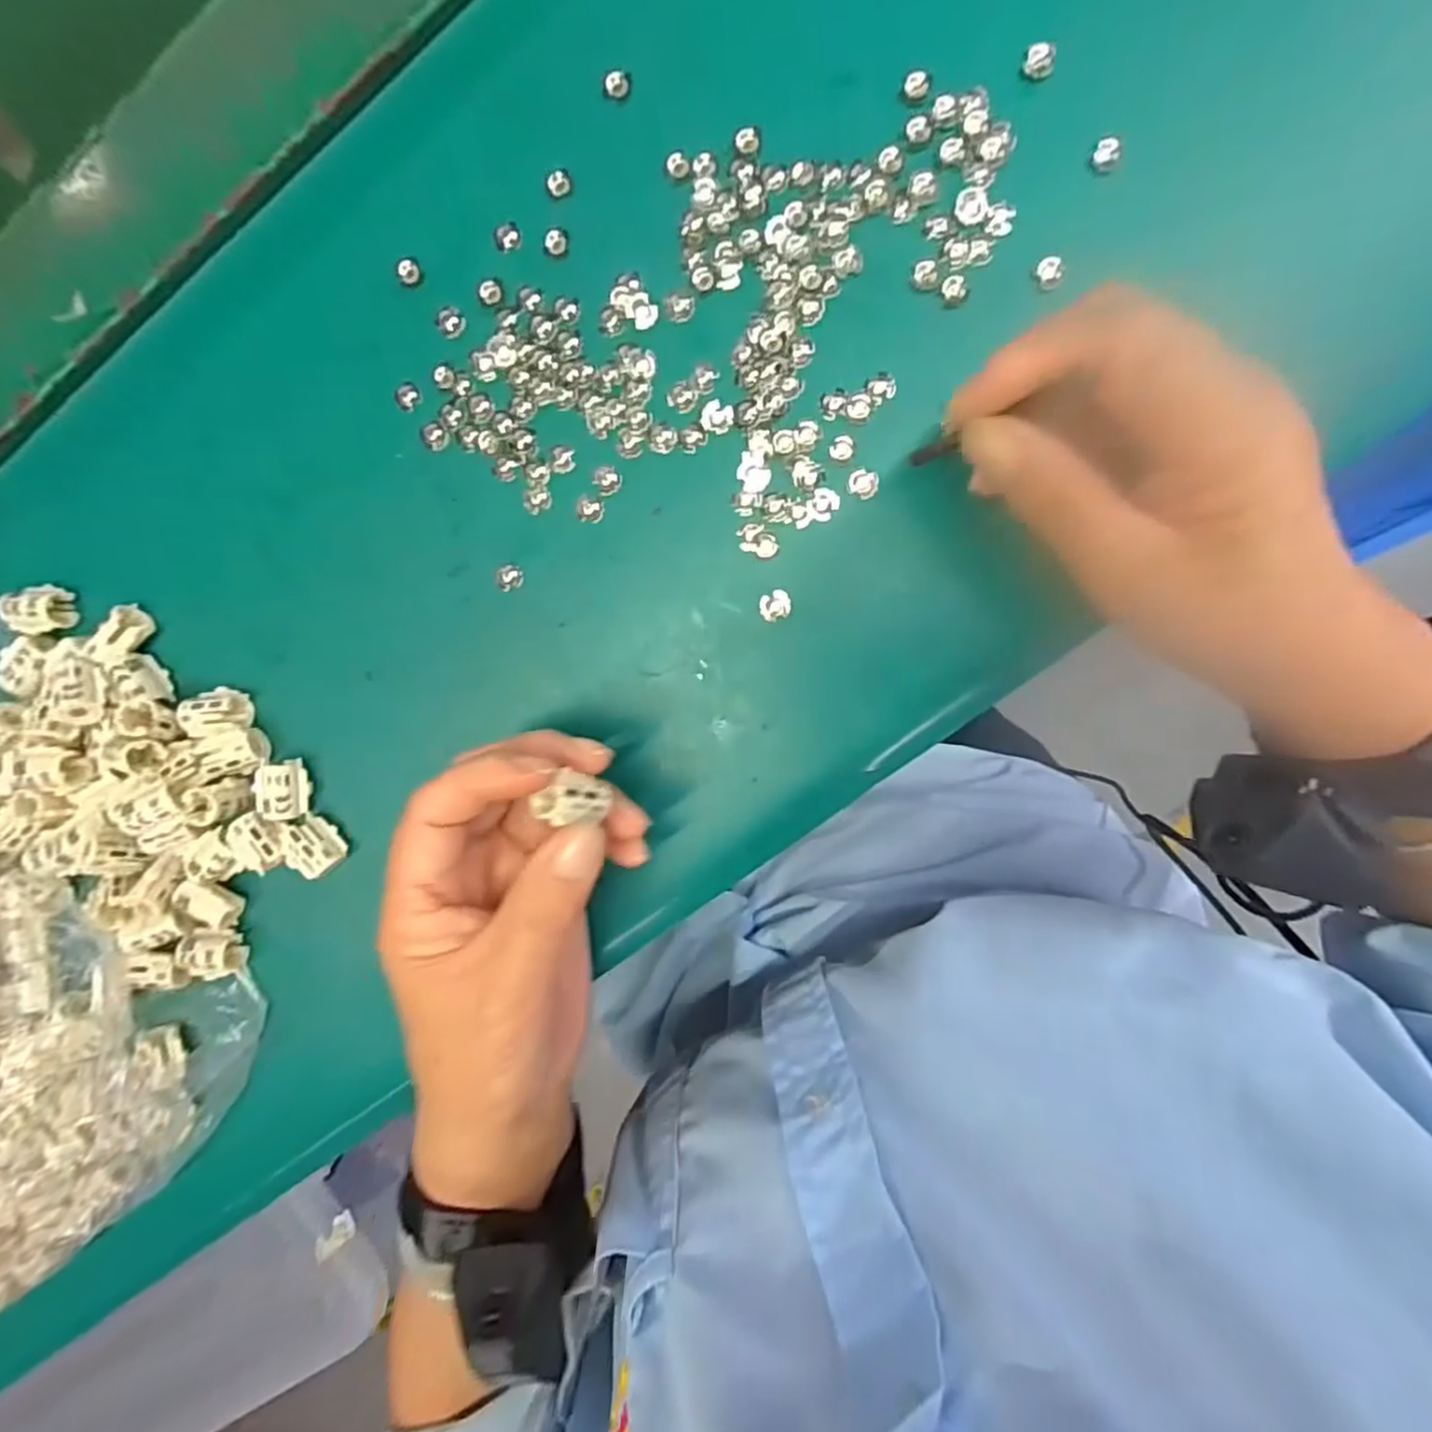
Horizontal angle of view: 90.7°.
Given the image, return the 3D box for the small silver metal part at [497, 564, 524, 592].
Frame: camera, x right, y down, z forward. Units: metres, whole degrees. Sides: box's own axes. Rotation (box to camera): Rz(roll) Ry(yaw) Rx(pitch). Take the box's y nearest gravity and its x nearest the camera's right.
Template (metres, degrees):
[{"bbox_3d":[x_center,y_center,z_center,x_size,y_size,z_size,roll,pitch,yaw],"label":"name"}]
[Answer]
[{"bbox_3d":[-0.077,-0.052,0.264,0.010,0.004,0.010,-9,96,8],"label":"small silver metal part"}]

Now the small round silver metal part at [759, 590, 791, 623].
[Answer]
[{"bbox_3d":[0.021,-0.039,0.253,0.011,0.004,0.010,1,98,6],"label":"small round silver metal part"}]

